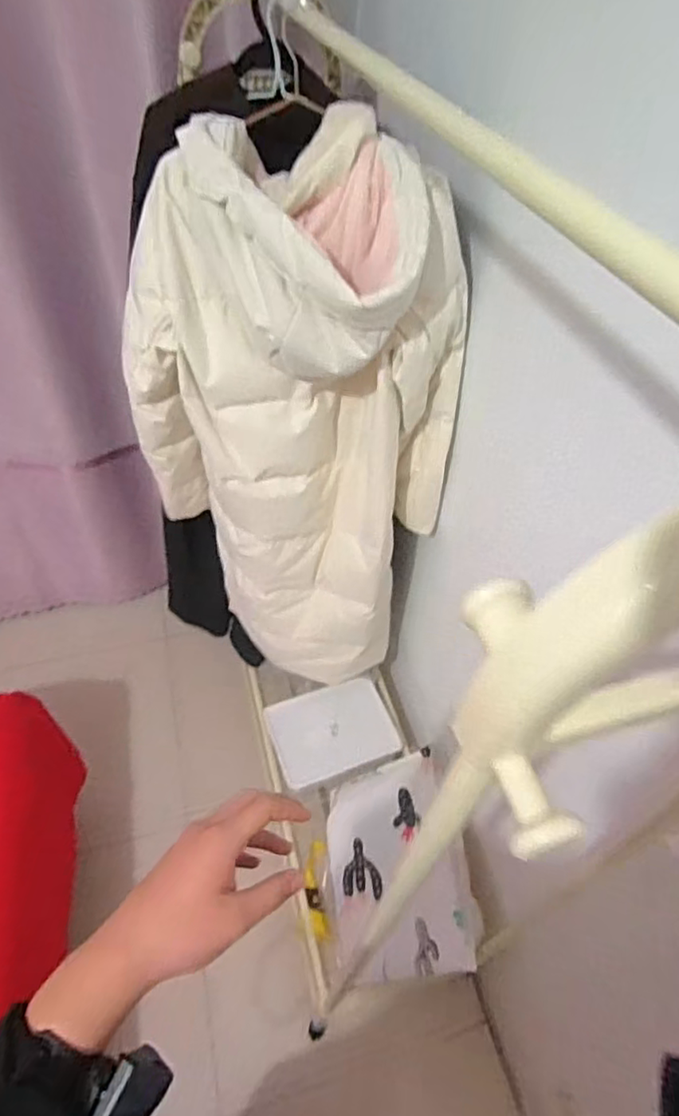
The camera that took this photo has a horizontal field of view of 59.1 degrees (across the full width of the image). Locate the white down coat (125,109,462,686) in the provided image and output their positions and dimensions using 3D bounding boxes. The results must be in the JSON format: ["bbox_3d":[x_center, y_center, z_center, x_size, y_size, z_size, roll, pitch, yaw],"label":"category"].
[{"bbox_3d":[-0.094,-0.190,1.122,0.494,0.969,0.318,28,53,18],"label":"white down coat"}]

